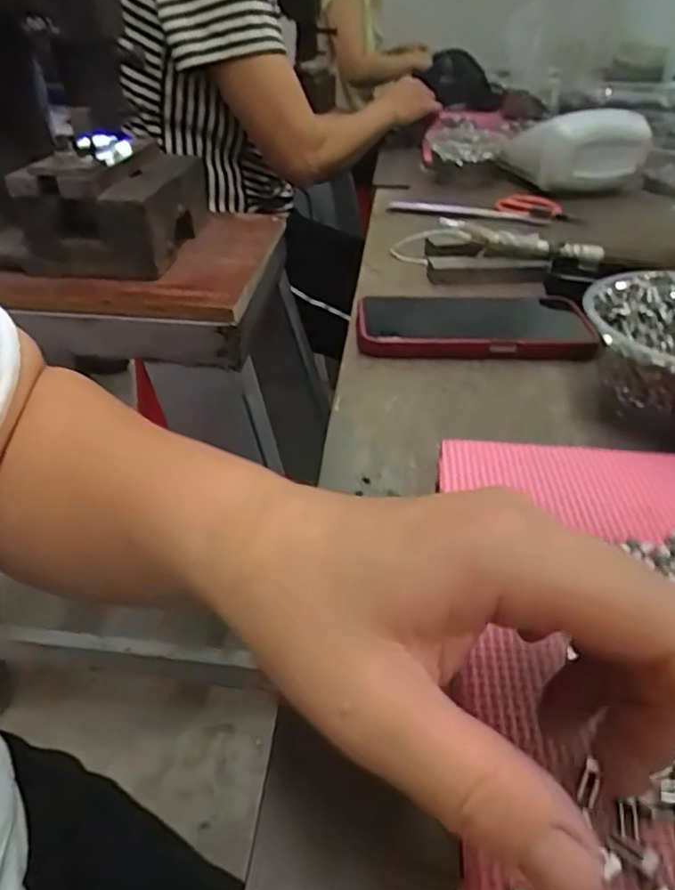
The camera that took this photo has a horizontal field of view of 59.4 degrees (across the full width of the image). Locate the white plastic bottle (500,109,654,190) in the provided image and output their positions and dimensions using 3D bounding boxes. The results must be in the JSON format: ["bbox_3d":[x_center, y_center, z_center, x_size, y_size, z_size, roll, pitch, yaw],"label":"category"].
[{"bbox_3d":[0.319,-0.391,0.782,0.172,0.081,0.078,-6,37,-11],"label":"white plastic bottle"}]

